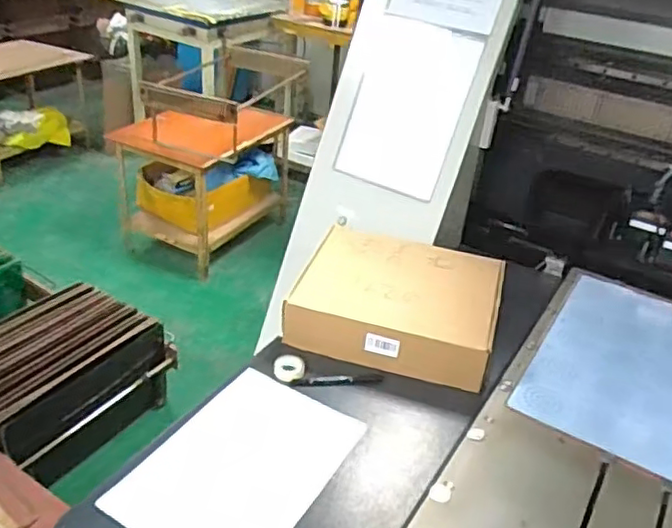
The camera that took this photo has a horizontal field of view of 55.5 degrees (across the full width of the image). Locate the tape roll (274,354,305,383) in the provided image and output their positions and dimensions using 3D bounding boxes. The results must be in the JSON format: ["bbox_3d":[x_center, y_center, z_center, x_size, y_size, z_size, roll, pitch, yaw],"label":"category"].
[{"bbox_3d":[-0.071,0.159,0.978,0.046,0.015,0.044,5,32,-3],"label":"tape roll"}]

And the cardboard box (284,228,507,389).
[{"bbox_3d":[0.103,0.057,1.076,0.336,0.082,0.279,14,33,11],"label":"cardboard box"}]

